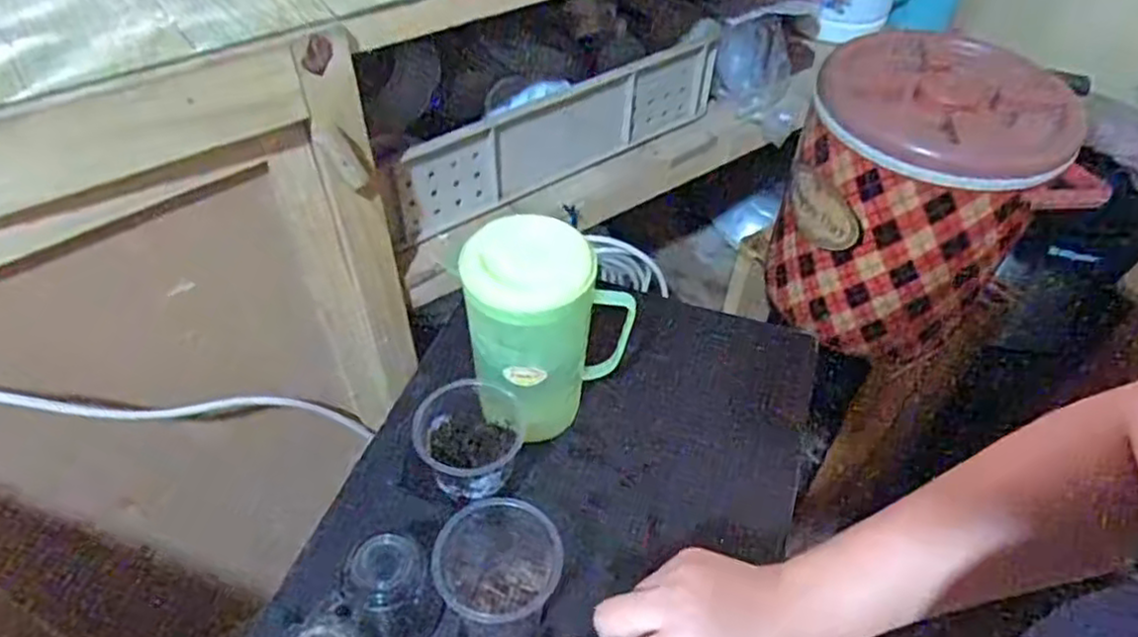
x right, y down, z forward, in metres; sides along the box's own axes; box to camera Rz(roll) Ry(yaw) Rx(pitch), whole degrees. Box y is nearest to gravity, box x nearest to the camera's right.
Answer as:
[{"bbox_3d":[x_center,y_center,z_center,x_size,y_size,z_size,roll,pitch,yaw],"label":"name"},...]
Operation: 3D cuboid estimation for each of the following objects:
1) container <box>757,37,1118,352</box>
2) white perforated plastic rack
[{"bbox_3d":[0.409,-0.138,0.868,0.268,0.295,0.220,-15,52,-16],"label":"container"},{"bbox_3d":[0.001,-0.249,0.976,0.509,0.112,0.034,-27,56,-24],"label":"white perforated plastic rack"}]

